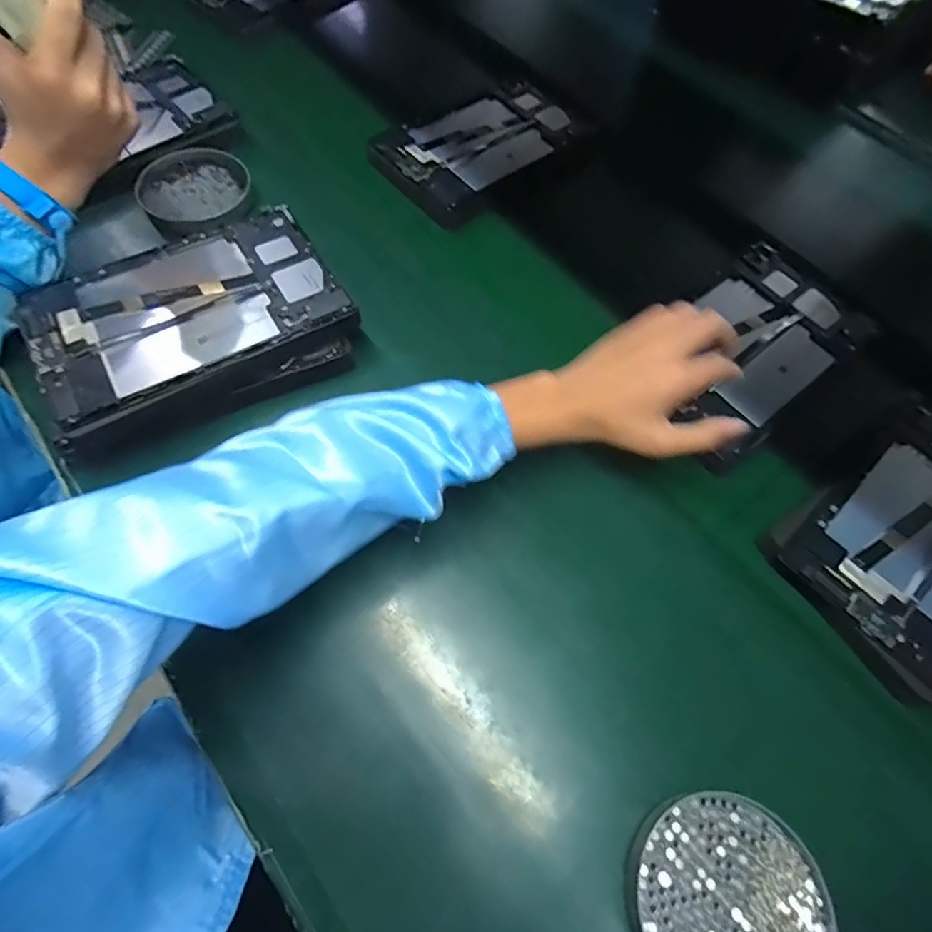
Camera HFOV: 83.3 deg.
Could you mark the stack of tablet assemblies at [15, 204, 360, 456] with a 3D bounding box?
[{"bbox_3d":[-0.239,-0.120,0.462,0.254,0.057,0.165,-31,68,-15],"label":"stack of tablet assemblies"}]

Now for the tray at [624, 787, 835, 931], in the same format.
[{"bbox_3d":[0.156,0.261,0.315,0.113,0.025,0.112,0,64,-1],"label":"tray"}]

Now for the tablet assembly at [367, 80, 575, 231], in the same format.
[{"bbox_3d":[0.021,-0.393,0.628,0.150,0.027,0.249,41,70,18],"label":"tablet assembly"}]

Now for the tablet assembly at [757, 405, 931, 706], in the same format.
[{"bbox_3d":[0.376,0.058,0.424,0.247,0.019,0.154,-34,69,-16],"label":"tablet assembly"}]

